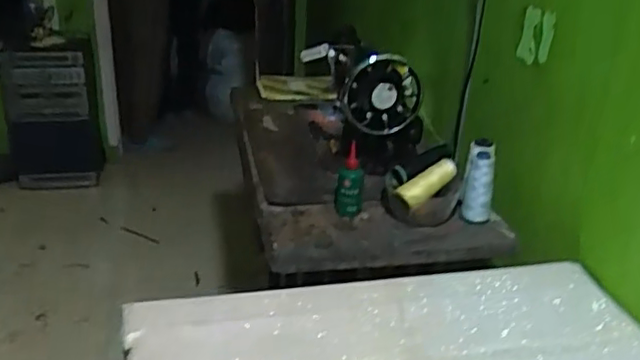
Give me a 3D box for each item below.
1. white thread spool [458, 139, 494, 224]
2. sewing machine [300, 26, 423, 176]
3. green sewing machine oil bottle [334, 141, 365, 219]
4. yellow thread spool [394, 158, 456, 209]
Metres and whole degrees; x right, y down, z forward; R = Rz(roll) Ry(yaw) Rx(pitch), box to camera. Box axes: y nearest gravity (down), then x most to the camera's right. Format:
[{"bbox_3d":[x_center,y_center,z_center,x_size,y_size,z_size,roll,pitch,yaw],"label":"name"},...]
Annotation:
[{"bbox_3d":[0.250,0.005,1.003,0.045,0.133,0.044,1,24,0],"label":"white thread spool"},{"bbox_3d":[0.072,-0.179,1.228,0.147,0.210,0.378,-4,25,-15],"label":"sewing machine"},{"bbox_3d":[0.047,0.007,1.001,0.044,0.110,0.053,1,24,0],"label":"green sewing machine oil bottle"},{"bbox_3d":[0.171,0.003,0.995,0.109,0.031,0.027,-34,35,-13],"label":"yellow thread spool"}]

